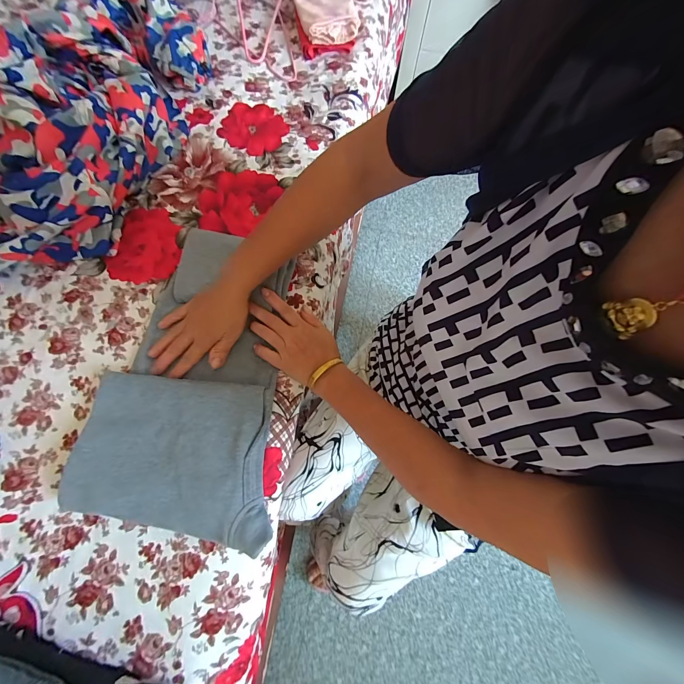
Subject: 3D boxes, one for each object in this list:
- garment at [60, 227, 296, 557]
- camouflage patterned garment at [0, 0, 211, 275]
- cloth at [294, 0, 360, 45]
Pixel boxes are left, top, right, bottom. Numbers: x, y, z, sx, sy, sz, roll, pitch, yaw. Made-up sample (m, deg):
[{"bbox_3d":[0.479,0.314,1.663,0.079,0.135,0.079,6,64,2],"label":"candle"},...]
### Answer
[{"bbox_3d":[-0.195,0.032,0.388,0.226,0.038,0.388,2,75,-1],"label":"garment"},{"bbox_3d":[-0.428,-0.348,0.436,0.339,0.143,0.515,27,76,6],"label":"camouflage patterned garment"},{"bbox_3d":[-0.036,-0.638,0.565,0.105,0.051,0.203,-11,76,-3],"label":"cloth"}]

